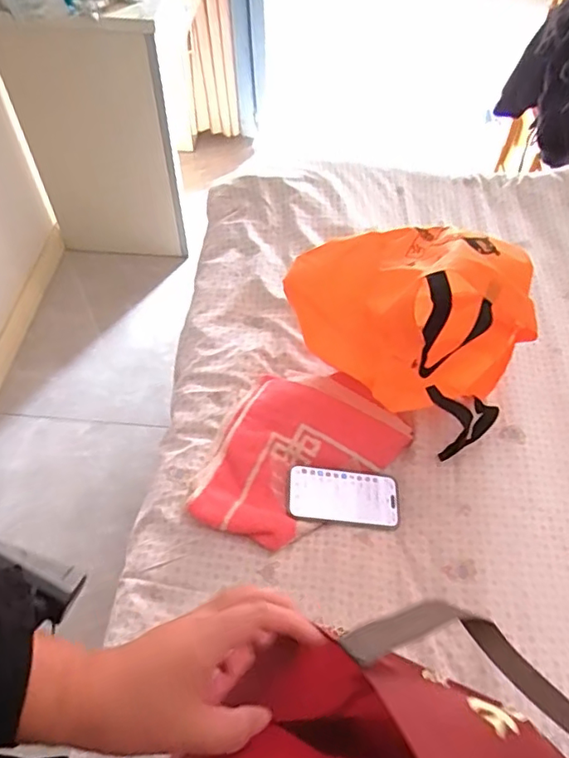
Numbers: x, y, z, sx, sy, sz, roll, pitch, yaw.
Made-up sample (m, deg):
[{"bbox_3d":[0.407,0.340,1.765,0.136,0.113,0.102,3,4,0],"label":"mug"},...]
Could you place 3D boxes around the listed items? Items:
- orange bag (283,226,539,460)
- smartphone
[{"bbox_3d":[0.180,-0.071,0.782,0.318,0.268,0.244,-1,55,-2],"label":"orange bag"},{"bbox_3d":[0.084,0.167,0.793,0.160,0.009,0.080,6,61,-7],"label":"smartphone"}]

